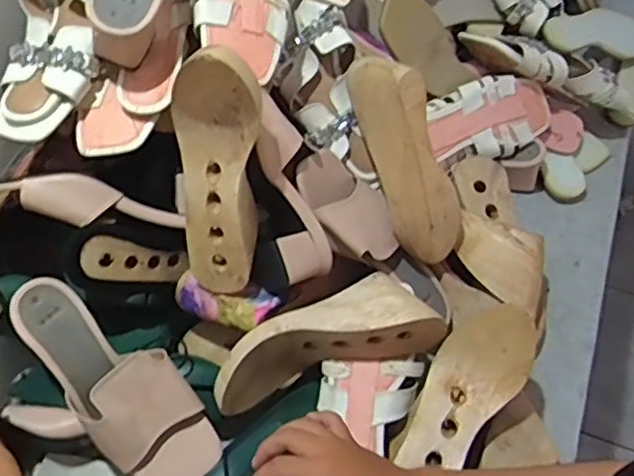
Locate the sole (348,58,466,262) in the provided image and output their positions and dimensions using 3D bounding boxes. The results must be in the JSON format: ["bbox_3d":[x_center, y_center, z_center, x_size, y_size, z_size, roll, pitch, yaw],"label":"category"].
[{"bbox_3d":[0.096,-0.079,0.666,0.074,0.069,0.227,-25,102,-14],"label":"sole"}]

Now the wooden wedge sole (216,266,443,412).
[{"bbox_3d":[0.006,0.099,0.637,0.234,0.086,0.080,-22,57,5],"label":"wooden wedge sole"}]

